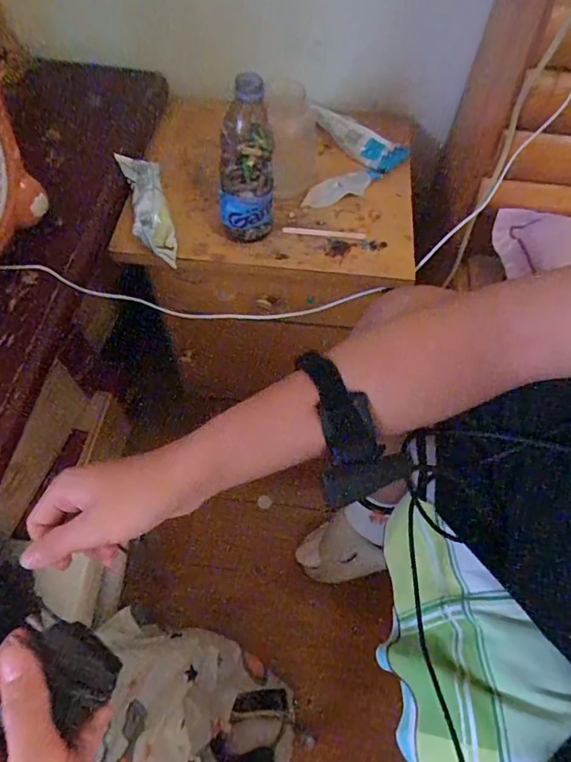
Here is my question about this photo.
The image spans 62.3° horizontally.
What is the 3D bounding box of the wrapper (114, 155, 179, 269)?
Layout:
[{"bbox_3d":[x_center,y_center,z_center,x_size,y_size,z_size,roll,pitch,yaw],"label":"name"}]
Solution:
[{"bbox_3d":[-0.179,-0.231,0.621,0.056,0.038,0.175,-18,78,-12],"label":"wrapper"}]

